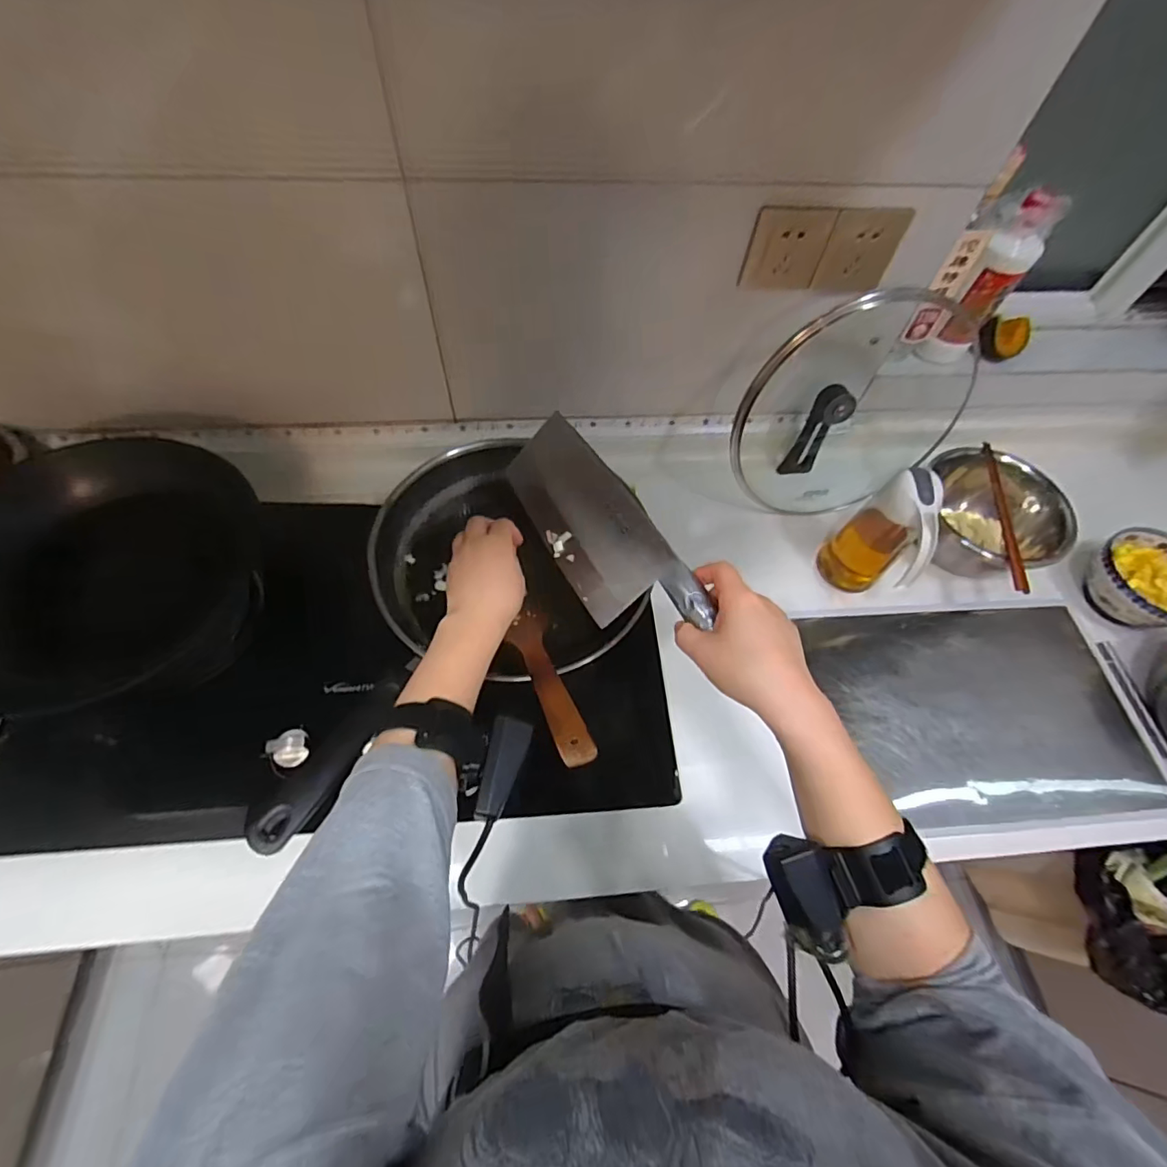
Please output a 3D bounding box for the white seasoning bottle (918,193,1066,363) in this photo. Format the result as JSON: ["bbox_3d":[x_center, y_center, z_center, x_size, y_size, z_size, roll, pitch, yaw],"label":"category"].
[{"bbox_3d":[0.512,-0.375,0.678,0.054,0.196,0.054,37,65,16],"label":"white seasoning bottle"}]

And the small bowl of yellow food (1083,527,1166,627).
[{"bbox_3d":[0.748,0.004,0.720,0.148,0.093,0.134,-22,65,-15],"label":"small bowl of yellow food"}]

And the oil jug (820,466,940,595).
[{"bbox_3d":[0.379,-0.058,0.673,0.100,0.179,0.082,40,66,18],"label":"oil jug"}]

